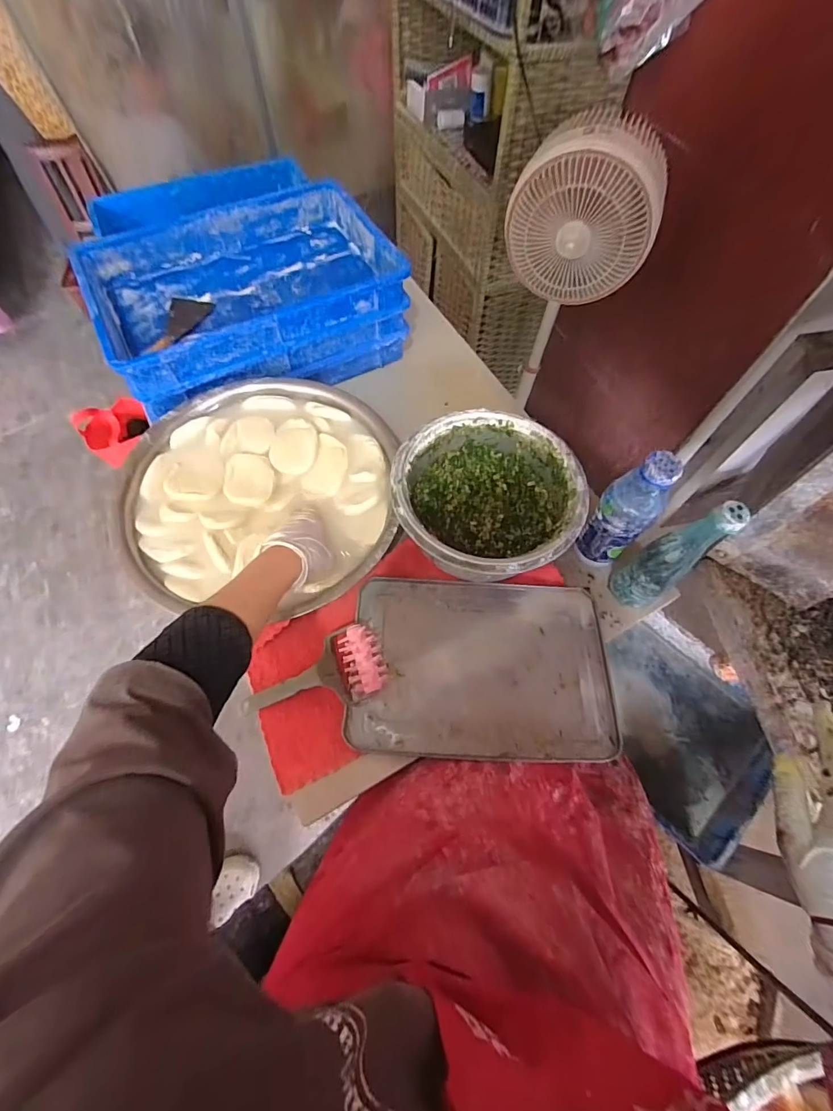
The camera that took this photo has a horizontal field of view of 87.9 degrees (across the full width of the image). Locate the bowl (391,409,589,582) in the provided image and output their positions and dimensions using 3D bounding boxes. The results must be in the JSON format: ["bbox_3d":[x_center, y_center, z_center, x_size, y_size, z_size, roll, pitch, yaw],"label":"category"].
[{"bbox_3d":[0.094,-0.068,0.617,0.241,0.124,0.243,0,65,-1],"label":"bowl"}]

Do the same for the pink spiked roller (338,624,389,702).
[{"bbox_3d":[-0.069,0.137,0.563,0.050,0.046,0.086,-16,66,-8],"label":"pink spiked roller"}]

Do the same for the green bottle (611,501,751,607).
[{"bbox_3d":[0.319,0.000,0.535,0.066,0.223,0.061,-29,68,-14],"label":"green bottle"}]

